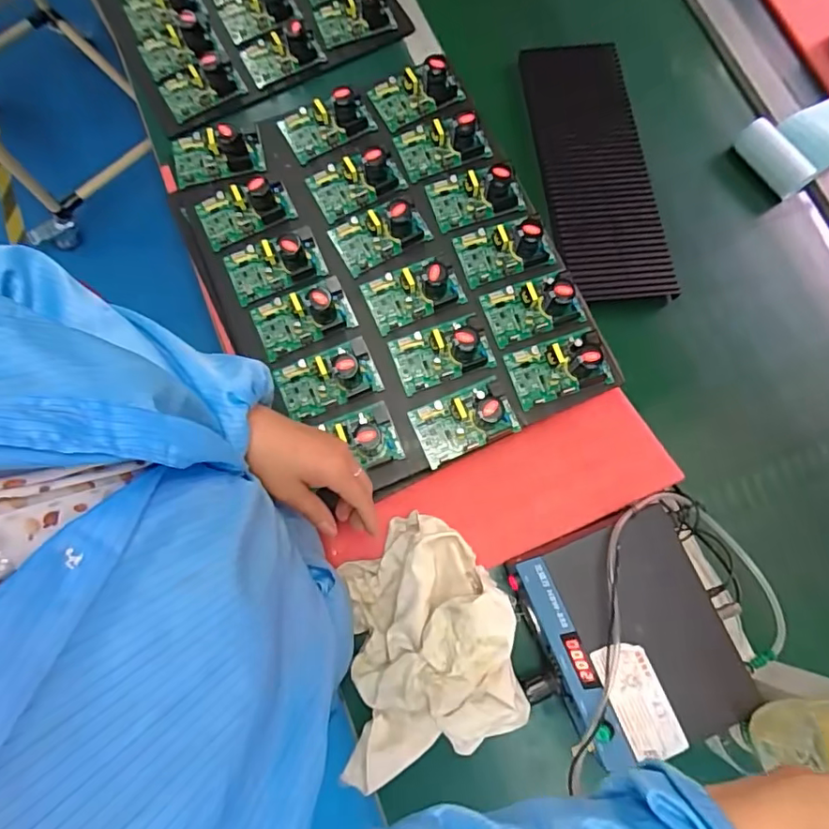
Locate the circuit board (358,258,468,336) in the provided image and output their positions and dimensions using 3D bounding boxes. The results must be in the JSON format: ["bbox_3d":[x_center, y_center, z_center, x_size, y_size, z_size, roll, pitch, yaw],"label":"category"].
[{"bbox_3d":[-0.001,-0.149,0.623,0.112,0.040,0.073,-18,77,-6],"label":"circuit board"}]

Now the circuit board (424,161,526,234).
[{"bbox_3d":[0.075,-0.274,0.653,0.107,0.048,0.075,-19,78,-6],"label":"circuit board"}]

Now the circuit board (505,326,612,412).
[{"bbox_3d":[0.164,-0.058,0.602,0.107,0.039,0.072,-17,77,-6],"label":"circuit board"}]

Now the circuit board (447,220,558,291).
[{"bbox_3d":[0.109,-0.203,0.637,0.110,0.045,0.072,-16,77,-5],"label":"circuit board"}]

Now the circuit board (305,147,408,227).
[{"bbox_3d":[-0.073,-0.294,0.657,0.112,0.041,0.074,-23,78,-7],"label":"circuit board"}]

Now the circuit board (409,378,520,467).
[{"bbox_3d":[0.057,0.003,0.590,0.110,0.050,0.069,-24,78,-7],"label":"circuit board"}]

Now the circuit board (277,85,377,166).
[{"bbox_3d":[-0.110,-0.375,0.678,0.113,0.048,0.073,-18,77,-6],"label":"circuit board"}]

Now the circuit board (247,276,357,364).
[{"bbox_3d":[-0.131,-0.119,0.615,0.113,0.043,0.074,-20,78,-6],"label":"circuit board"}]

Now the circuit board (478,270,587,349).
[{"bbox_3d":[0.140,-0.131,0.620,0.110,0.042,0.071,-17,77,-6],"label":"circuit board"}]

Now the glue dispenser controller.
[{"bbox_3d":[0.212,0.213,0.553,0.180,0.079,0.229,-21,78,-6],"label":"glue dispenser controller"}]

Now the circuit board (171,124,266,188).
[{"bbox_3d":[-0.247,-0.324,0.664,0.116,0.037,0.077,-4,76,-3],"label":"circuit board"}]

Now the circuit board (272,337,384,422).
[{"bbox_3d":[-0.099,-0.044,0.601,0.110,0.049,0.068,-22,78,-7],"label":"circuit board"}]

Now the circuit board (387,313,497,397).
[{"bbox_3d":[0.032,-0.076,0.606,0.109,0.040,0.066,-19,78,-6],"label":"circuit board"}]

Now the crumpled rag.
[{"bbox_3d":[0.005,0.235,0.545,0.181,0.130,0.251,-12,77,-4],"label":"crumpled rag"}]

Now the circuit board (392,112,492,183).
[{"bbox_3d":[0.034,-0.345,0.670,0.110,0.047,0.073,-20,78,-6],"label":"circuit board"}]

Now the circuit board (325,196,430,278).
[{"bbox_3d":[-0.042,-0.225,0.639,0.109,0.043,0.073,-27,78,-8],"label":"circuit board"}]

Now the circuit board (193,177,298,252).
[{"bbox_3d":[-0.208,-0.253,0.653,0.114,0.048,0.078,-16,77,-5],"label":"circuit board"}]

